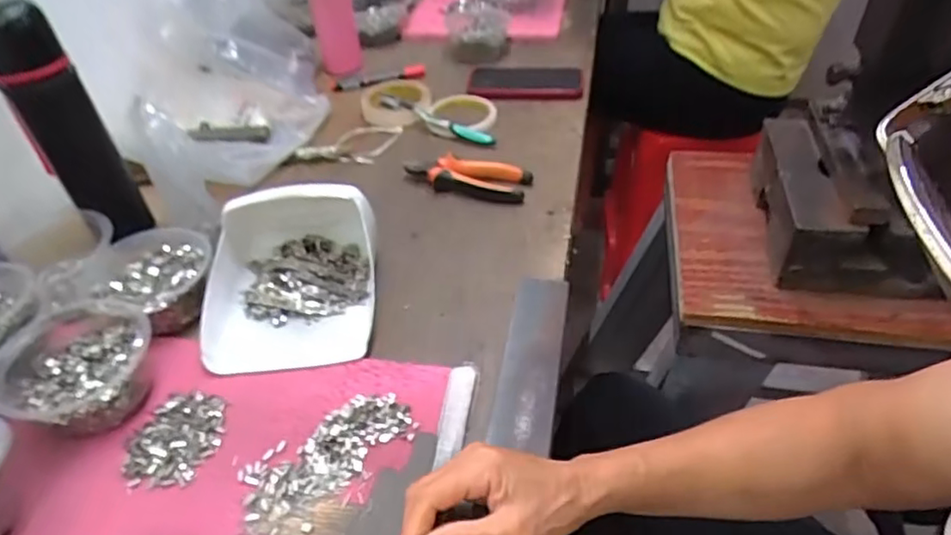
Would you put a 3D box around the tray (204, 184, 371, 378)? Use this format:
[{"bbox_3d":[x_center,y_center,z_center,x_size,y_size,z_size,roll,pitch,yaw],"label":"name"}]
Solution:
[{"bbox_3d":[-0.174,0.000,0.576,0.151,0.084,0.170,-4,42,1],"label":"tray"}]

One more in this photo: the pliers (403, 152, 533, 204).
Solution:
[{"bbox_3d":[-0.009,-0.118,0.743,0.147,0.028,0.064,10,44,16],"label":"pliers"}]

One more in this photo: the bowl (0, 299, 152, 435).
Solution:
[{"bbox_3d":[-0.324,0.082,0.509,0.110,0.062,0.114,-3,42,3],"label":"bowl"}]

